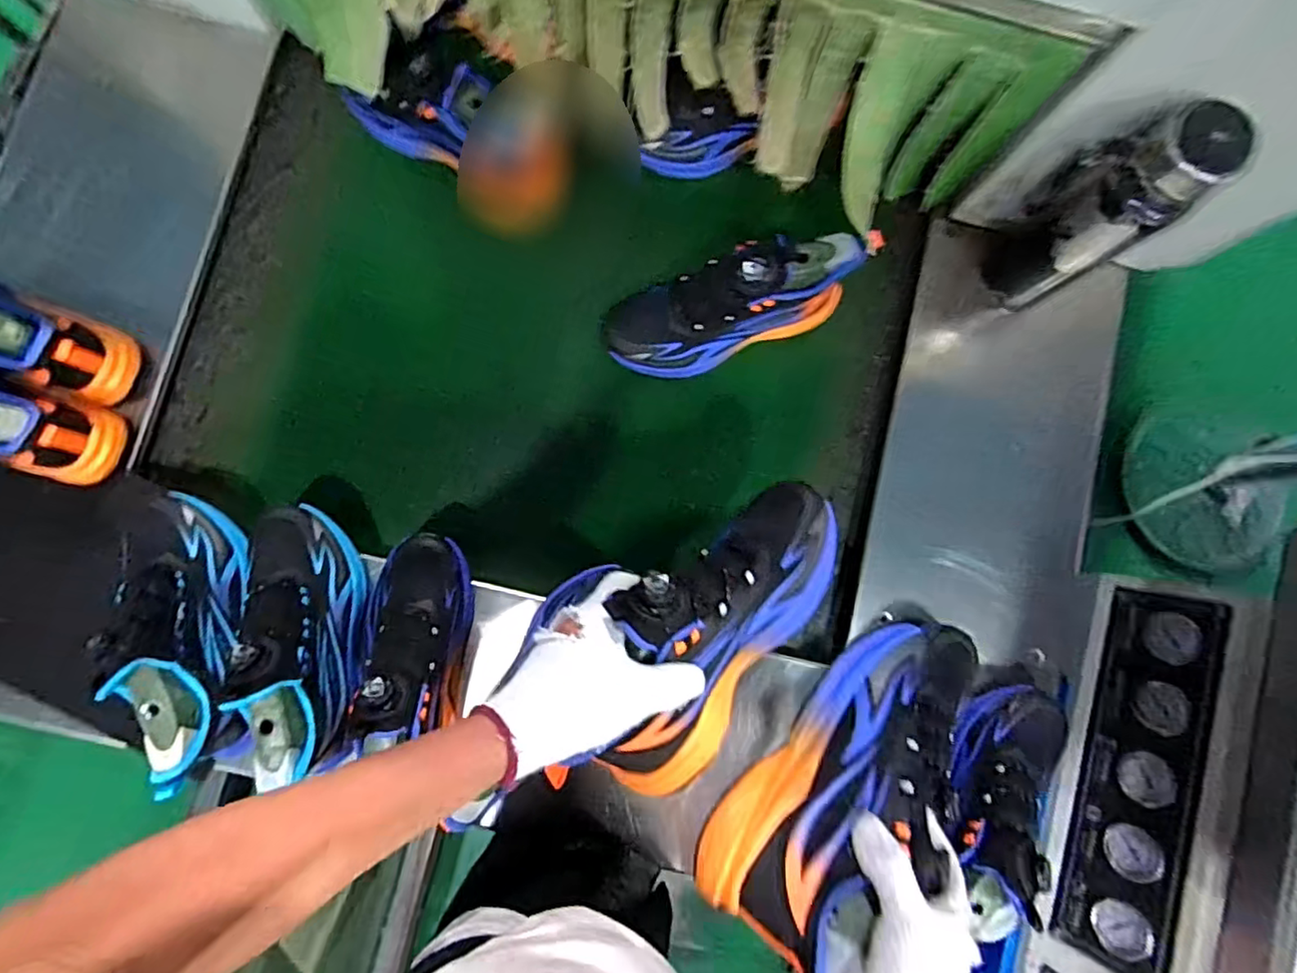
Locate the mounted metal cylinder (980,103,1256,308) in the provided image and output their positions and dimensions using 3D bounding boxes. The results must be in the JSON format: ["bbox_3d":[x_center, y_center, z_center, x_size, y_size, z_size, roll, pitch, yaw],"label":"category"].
[{"bbox_3d":[0.427,-0.260,0.593,0.073,0.241,0.097,-23,87,-5],"label":"mounted metal cylinder"}]

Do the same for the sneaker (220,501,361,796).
[{"bbox_3d":[-0.322,0.131,0.553,0.089,0.105,0.246,-9,63,-5],"label":"sneaker"}]

